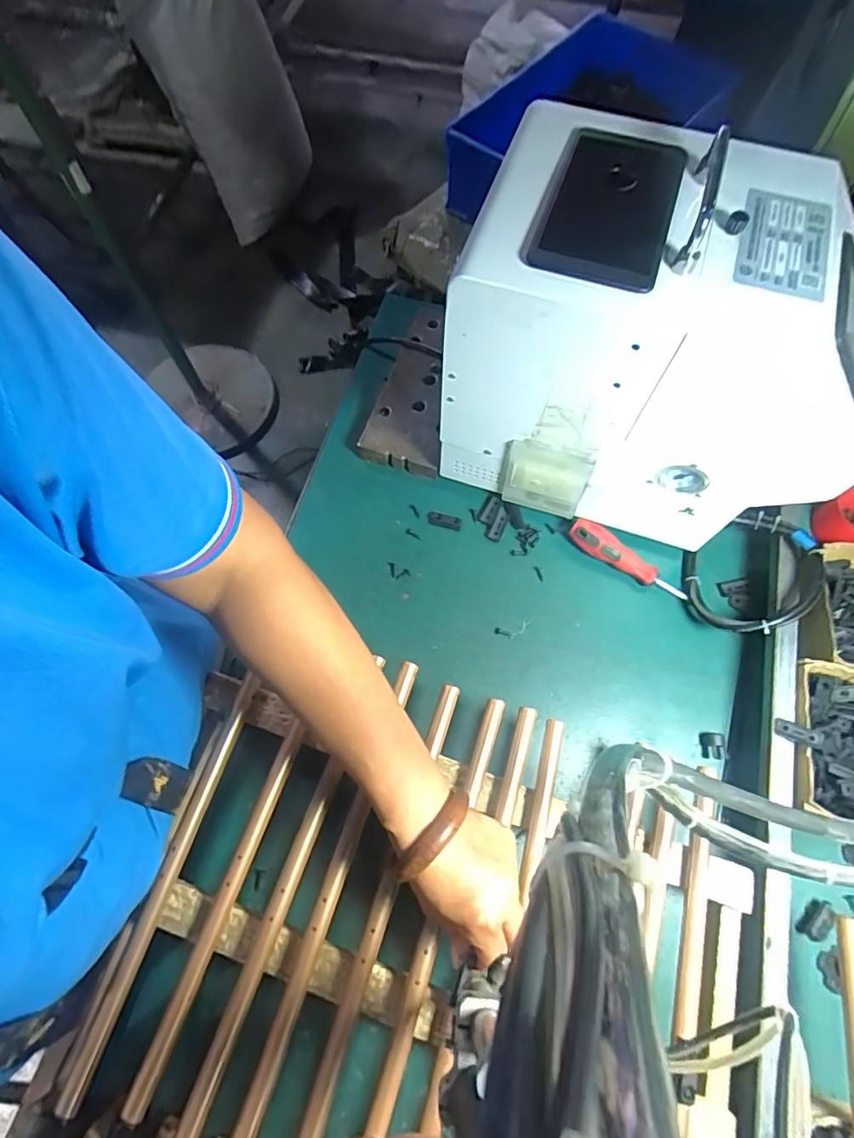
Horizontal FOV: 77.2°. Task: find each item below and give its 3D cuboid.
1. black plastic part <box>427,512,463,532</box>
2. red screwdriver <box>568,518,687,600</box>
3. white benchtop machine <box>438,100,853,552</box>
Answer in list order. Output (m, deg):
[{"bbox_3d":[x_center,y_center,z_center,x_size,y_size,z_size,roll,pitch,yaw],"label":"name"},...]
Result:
[{"bbox_3d":[0.020,-0.056,0.620,0.041,0.006,0.017,18,70,7],"label":"black plastic part"},{"bbox_3d":[0.218,-0.008,0.583,0.137,0.032,0.026,33,72,12],"label":"red screwdriver"},{"bbox_3d":[0.201,-0.183,0.516,0.337,0.300,0.191,17,70,7],"label":"white benchtop machine"}]

